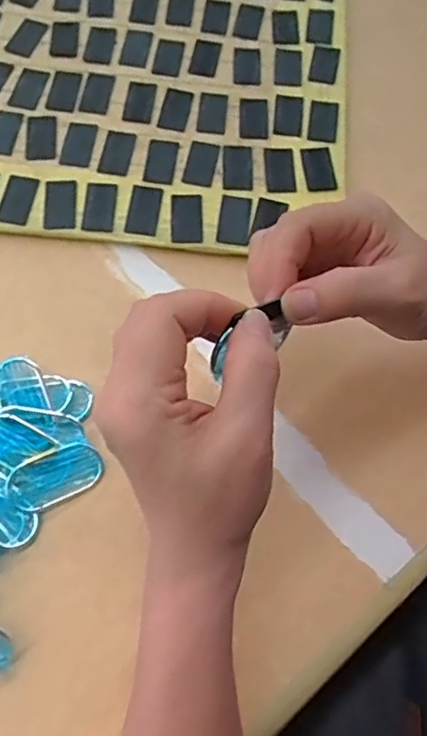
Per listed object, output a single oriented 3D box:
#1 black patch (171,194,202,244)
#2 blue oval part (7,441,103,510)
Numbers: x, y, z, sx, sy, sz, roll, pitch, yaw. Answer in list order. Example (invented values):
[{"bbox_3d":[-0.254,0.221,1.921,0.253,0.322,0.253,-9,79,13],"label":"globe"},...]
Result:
[{"bbox_3d":[-0.020,-0.112,0.447,0.021,0.004,0.043,0,68,-4],"label":"black patch"},{"bbox_3d":[-0.096,0.065,0.366,0.057,0.004,0.030,-25,86,-7],"label":"blue oval part"}]

